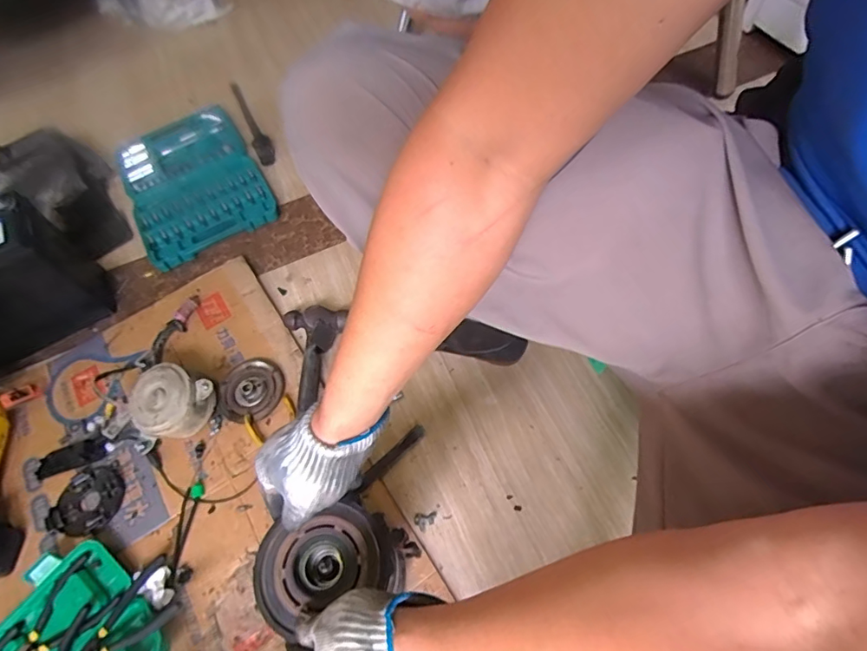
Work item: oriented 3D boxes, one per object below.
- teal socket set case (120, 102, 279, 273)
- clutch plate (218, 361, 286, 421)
[{"bbox_3d":[-0.483,-0.295,0.973,0.248,0.044,0.382,-28,62,-11],"label":"teal socket set case"},{"bbox_3d":[-0.273,0.093,0.731,0.089,0.015,0.099,-30,62,-13],"label":"clutch plate"}]

